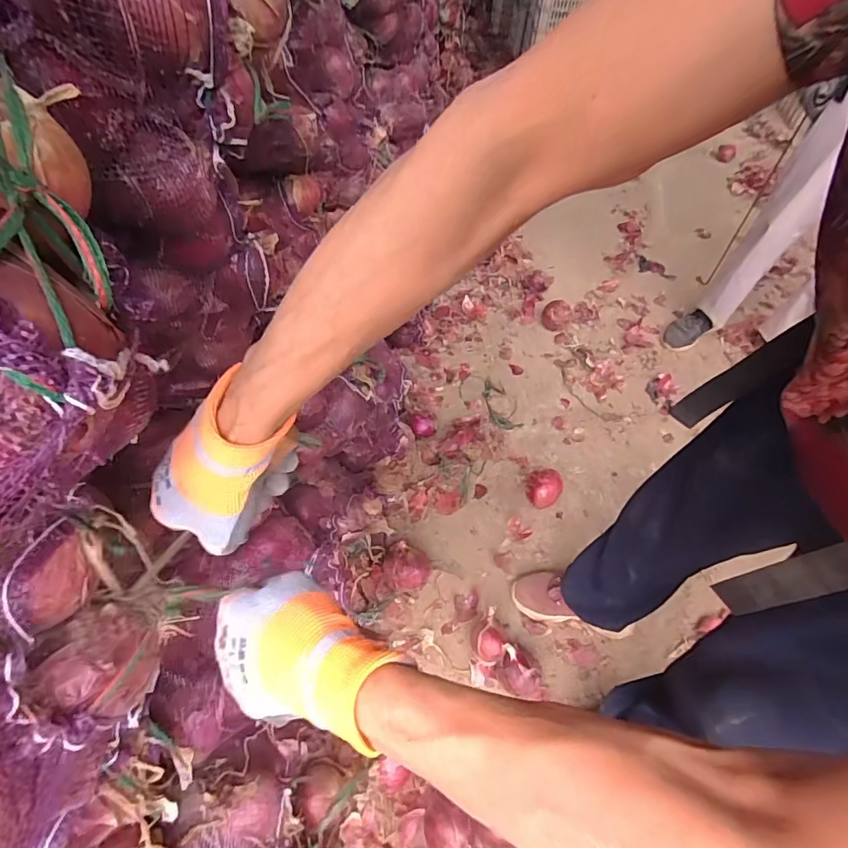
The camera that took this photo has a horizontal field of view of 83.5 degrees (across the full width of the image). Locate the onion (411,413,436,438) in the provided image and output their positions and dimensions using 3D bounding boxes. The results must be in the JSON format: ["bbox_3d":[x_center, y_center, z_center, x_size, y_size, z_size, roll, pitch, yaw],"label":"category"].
[{"bbox_3d":[-0.003,0.007,1.246,0.070,0.064,0.064,2,54,-2],"label":"onion"}]

